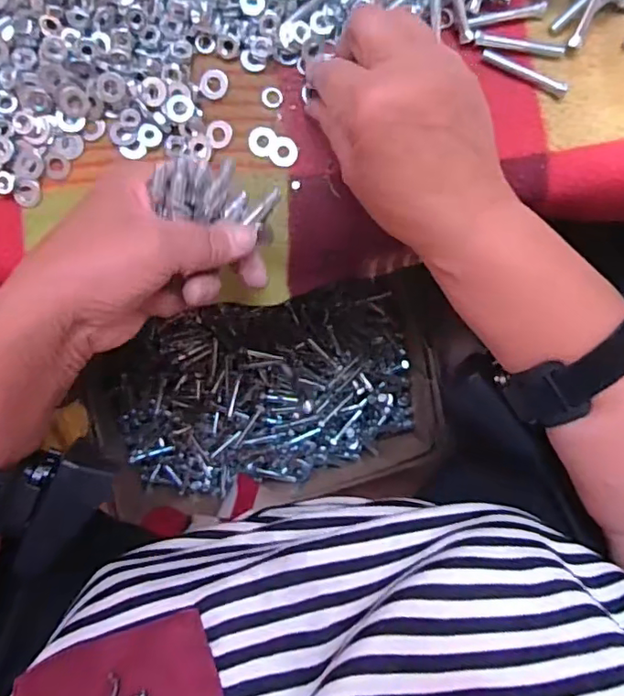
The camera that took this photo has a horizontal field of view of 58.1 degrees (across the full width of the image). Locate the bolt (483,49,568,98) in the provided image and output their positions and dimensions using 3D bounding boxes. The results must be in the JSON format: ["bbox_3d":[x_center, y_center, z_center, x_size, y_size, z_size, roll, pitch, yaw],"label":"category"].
[{"bbox_3d":[0.132,-0.170,0.346,0.057,0.007,0.008,23,93,-8],"label":"bolt"}]

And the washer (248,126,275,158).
[{"bbox_3d":[-0.032,-0.127,0.345,0.015,0.004,0.017,21,96,-1],"label":"washer"}]

